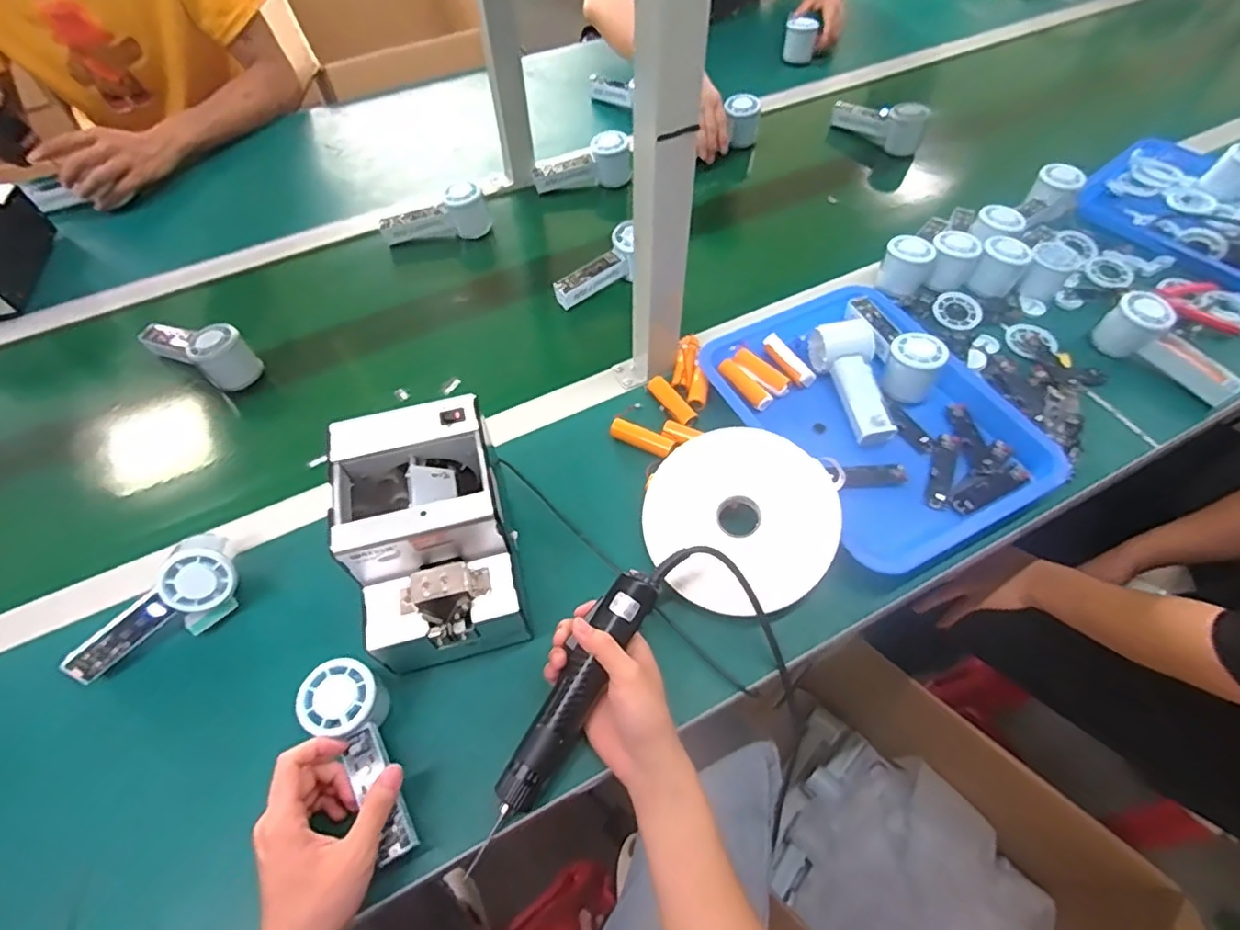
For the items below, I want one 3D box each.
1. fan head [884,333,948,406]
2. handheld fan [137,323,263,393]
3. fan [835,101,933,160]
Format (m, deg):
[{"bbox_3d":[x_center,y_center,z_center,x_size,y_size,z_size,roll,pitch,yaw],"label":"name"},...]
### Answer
[{"bbox_3d":[0.324,-0.111,0.672,0.063,0.050,0.053,31,63,20],"label":"fan head"},{"bbox_3d":[-0.506,-0.141,0.723,0.137,0.062,0.055,23,60,15],"label":"handheld fan"},{"bbox_3d":[0.422,-0.568,0.993,0.063,0.059,0.154,-38,64,-21],"label":"fan"}]

